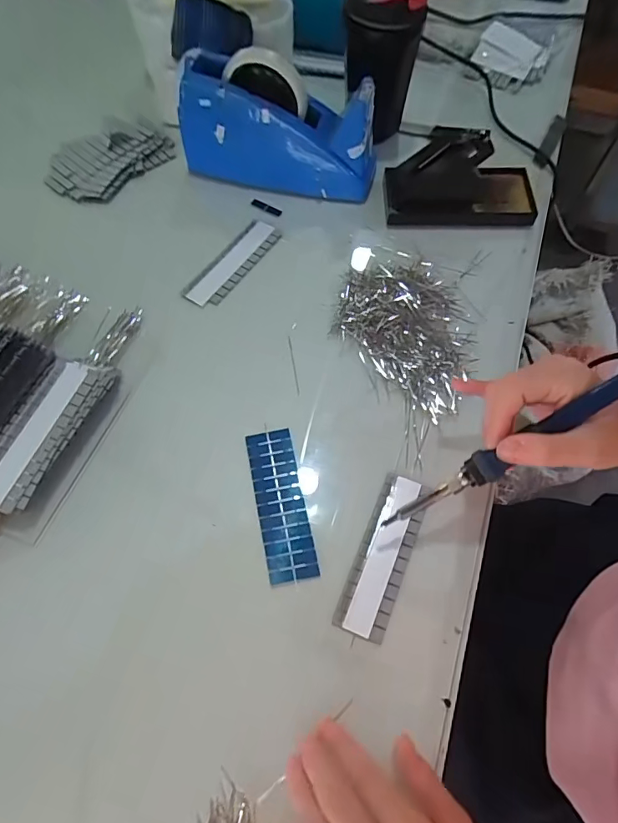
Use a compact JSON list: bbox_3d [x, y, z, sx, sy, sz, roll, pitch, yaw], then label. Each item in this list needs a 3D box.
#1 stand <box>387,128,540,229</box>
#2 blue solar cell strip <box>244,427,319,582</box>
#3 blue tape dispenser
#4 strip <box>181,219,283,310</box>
[{"bbox_3d":[0.166,-0.253,0.509,0.162,0.069,0.078,-2,65,-2],"label":"stand"},{"bbox_3d":[-0.024,0.074,0.390,0.038,0.004,0.124,-11,64,-5],"label":"blue solar cell strip"},{"bbox_3d":[-0.032,-0.308,0.514,0.211,0.116,0.070,7,65,3],"label":"blue tape dispenser"},{"bbox_3d":[-0.080,-0.158,0.501,0.042,0.009,0.126,32,68,13],"label":"strip"}]

